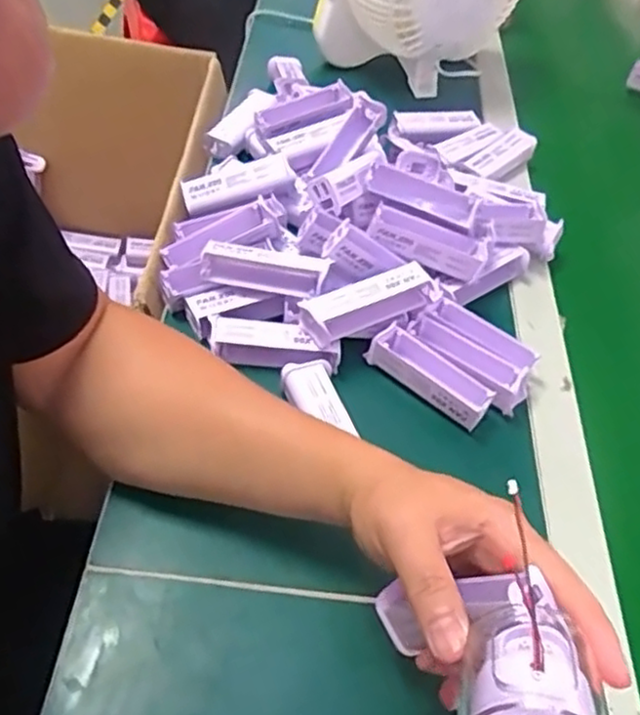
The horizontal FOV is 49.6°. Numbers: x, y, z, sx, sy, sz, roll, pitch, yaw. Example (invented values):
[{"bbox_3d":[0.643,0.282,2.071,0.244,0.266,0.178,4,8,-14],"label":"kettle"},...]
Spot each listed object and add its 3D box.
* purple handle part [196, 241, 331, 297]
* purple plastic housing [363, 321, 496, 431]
[{"bbox_3d":[-0.045,-0.070,0.547,0.097,0.023,0.025,13,49,1],"label":"purple handle part"},{"bbox_3d":[0.086,0.015,0.540,0.099,0.028,0.036,39,54,21],"label":"purple plastic housing"}]

